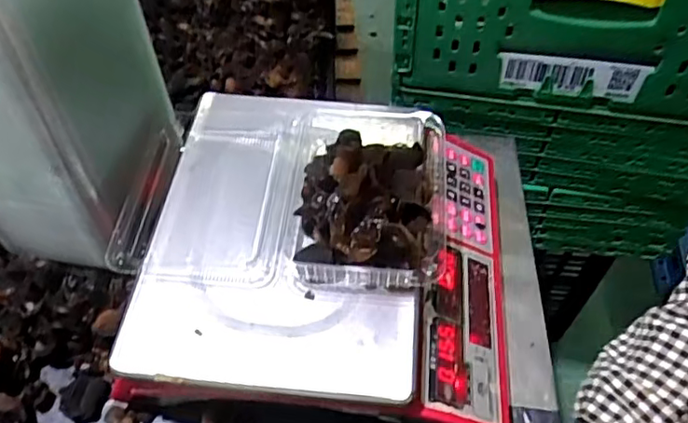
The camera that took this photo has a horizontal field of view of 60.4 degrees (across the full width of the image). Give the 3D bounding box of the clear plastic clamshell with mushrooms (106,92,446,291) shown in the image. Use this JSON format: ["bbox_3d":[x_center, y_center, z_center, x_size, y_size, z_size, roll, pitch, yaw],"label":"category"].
[{"bbox_3d":[-0.046,-0.039,0.509,0.268,0.081,0.208,5,52,4],"label":"clear plastic clamshell with mushrooms"}]

